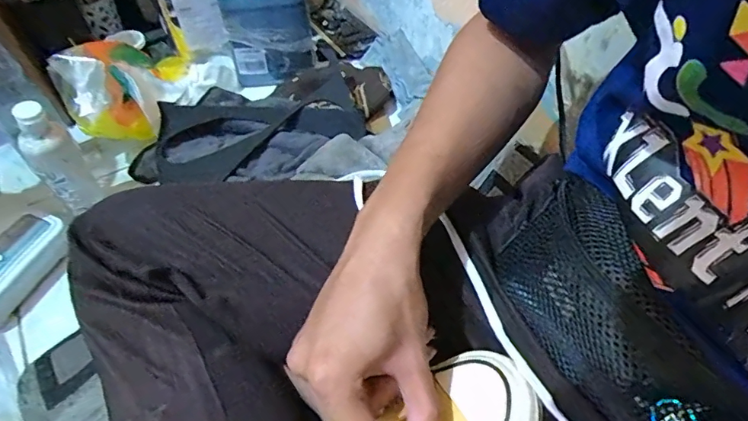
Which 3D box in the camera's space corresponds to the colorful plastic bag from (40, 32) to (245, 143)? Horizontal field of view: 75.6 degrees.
[{"bbox_3d":[-0.303,-0.181,0.691,0.085,0.124,0.262,24,32,22],"label":"colorful plastic bag"}]

